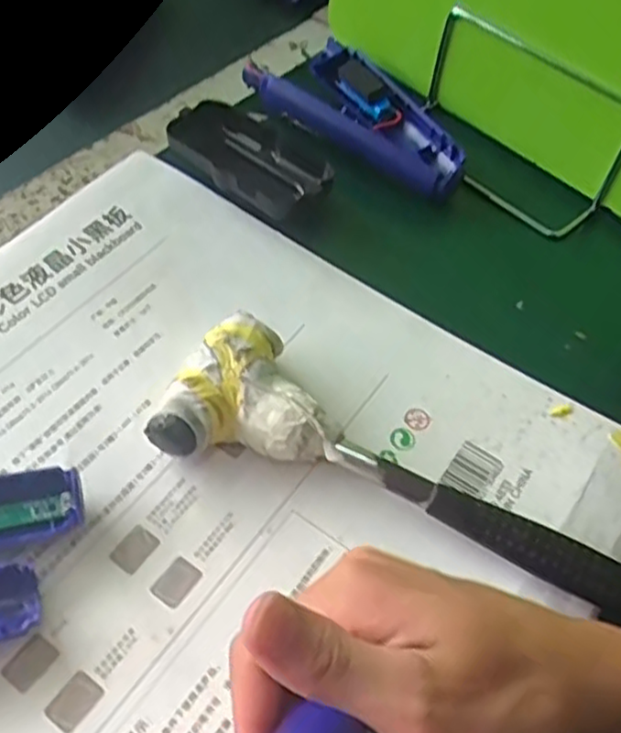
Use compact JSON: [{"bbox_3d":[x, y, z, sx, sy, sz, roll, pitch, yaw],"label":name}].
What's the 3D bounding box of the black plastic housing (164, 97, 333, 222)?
[{"bbox_3d":[-0.037,-0.134,0.463,0.112,0.022,0.064,35,58,20],"label":"black plastic housing"}]

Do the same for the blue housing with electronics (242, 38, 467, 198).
[{"bbox_3d":[0.041,-0.176,0.500,0.088,0.024,0.171,-34,63,-26],"label":"blue housing with electronics"}]

